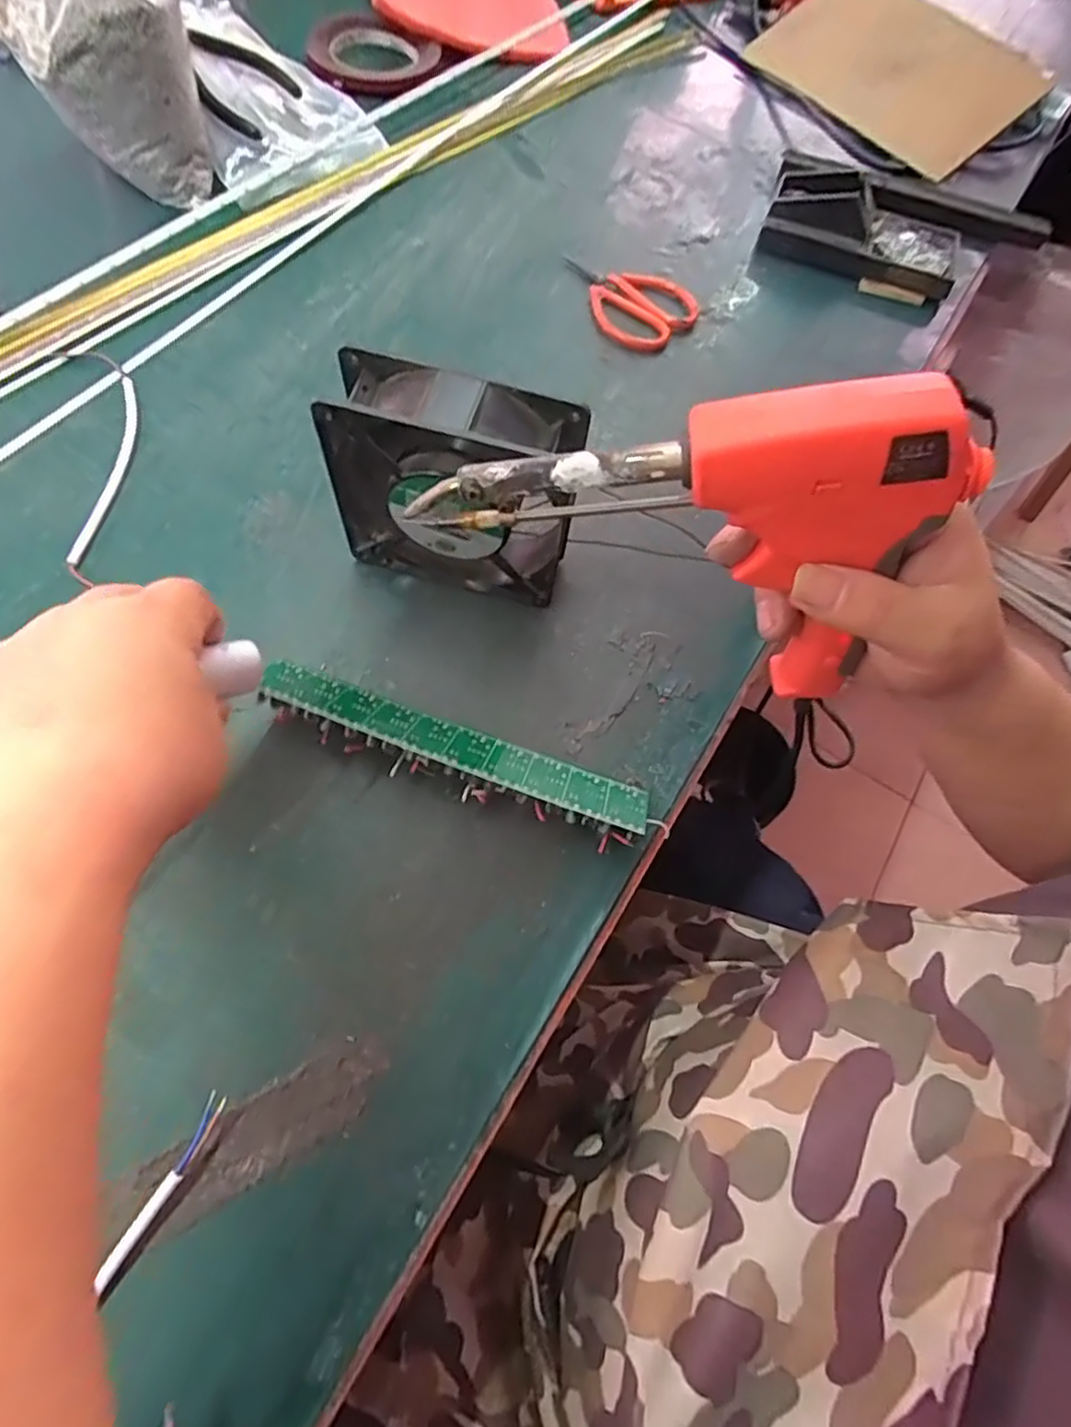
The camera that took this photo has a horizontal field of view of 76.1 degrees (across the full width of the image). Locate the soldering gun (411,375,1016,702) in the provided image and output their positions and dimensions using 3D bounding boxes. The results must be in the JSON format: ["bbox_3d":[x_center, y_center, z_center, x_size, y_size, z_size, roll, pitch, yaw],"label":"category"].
[{"bbox_3d":[0.054,-0.072,0.265,0.184,0.134,0.032,12,65,2],"label":"soldering gun"}]

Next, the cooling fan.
[{"bbox_3d":[-0.043,-0.113,0.353,0.121,0.118,0.038,13,64,1],"label":"cooling fan"}]

